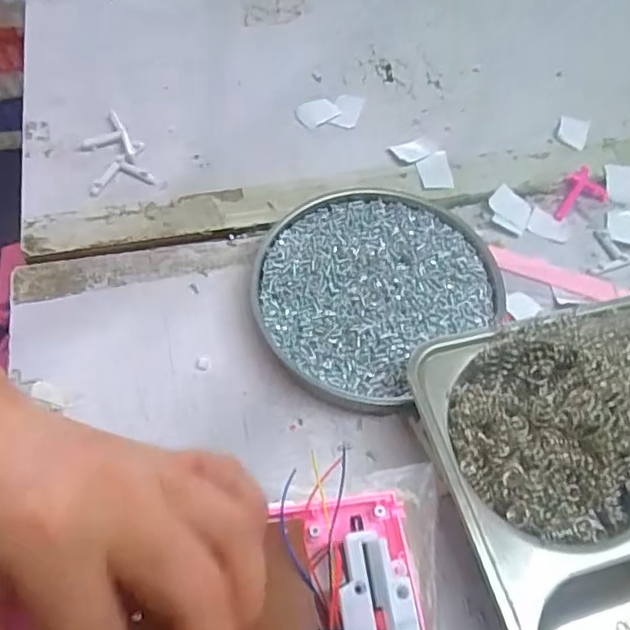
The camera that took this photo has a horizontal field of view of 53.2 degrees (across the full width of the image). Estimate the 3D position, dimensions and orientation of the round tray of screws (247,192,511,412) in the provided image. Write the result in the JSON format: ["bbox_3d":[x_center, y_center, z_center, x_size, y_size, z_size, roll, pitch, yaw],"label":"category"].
[{"bbox_3d":[0.030,-0.016,0.357,0.131,0.020,0.120,1,59,-2],"label":"round tray of screws"}]

